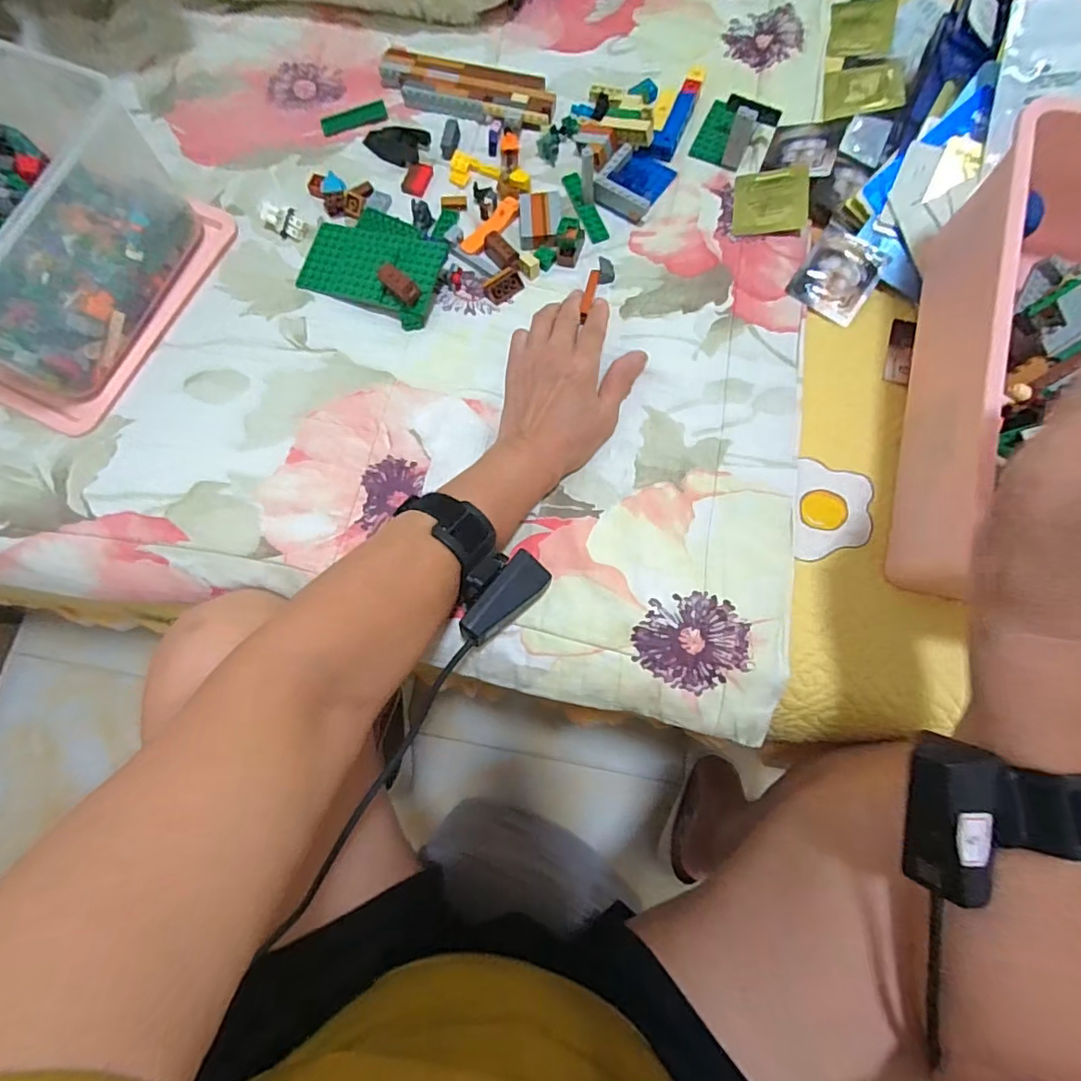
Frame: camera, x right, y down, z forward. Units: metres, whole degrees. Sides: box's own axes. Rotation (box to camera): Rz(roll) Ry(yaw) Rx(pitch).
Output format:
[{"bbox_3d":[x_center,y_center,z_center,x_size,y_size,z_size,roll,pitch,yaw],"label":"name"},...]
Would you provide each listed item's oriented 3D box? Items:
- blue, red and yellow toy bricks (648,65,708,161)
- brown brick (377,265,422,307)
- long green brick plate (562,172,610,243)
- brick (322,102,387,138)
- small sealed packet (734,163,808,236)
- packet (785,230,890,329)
[{"bbox_3d":[0.127,-0.393,0.506,0.020,0.012,0.100,22,77,8],"label":"blue, red and yellow toy bricks"},{"bbox_3d":[-0.114,-0.207,0.447,0.035,0.009,0.017,37,79,-7],"label":"brown brick"},{"bbox_3d":[0.040,-0.301,0.500,0.017,0.007,0.079,-20,75,-3],"label":"long green brick plate"},{"bbox_3d":[-0.179,-0.406,0.532,0.063,0.004,0.023,-16,75,-2],"label":"brick"},{"bbox_3d":[0.199,-0.294,0.478,0.059,0.006,0.062,1,75,18],"label":"small sealed packet"},{"bbox_3d":[0.246,-0.218,0.458,0.057,0.009,0.069,33,95,11],"label":"packet"}]

